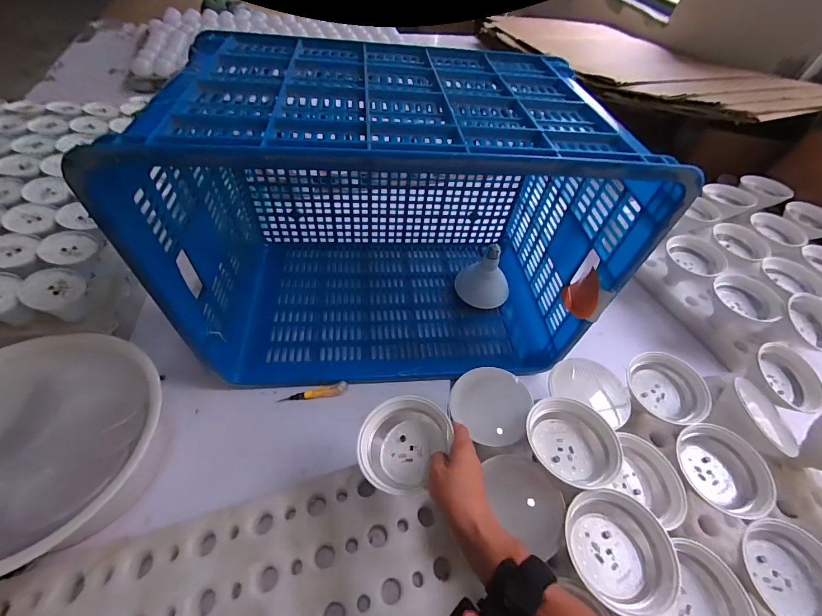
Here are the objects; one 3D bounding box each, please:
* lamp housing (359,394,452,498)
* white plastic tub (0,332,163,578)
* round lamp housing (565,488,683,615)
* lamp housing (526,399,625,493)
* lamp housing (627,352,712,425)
[{"bbox_3d":[-0.006,0.166,0.429,0.116,0.048,0.105,-18,45,-5],"label":"lamp housing"},{"bbox_3d":[-0.469,0.197,0.447,0.271,0.138,0.250,2,53,-2],"label":"white plastic tub"},{"bbox_3d":[0.225,0.267,0.386,0.108,0.040,0.112,-2,54,-5],"label":"round lamp housing"},{"bbox_3d":[0.205,0.176,0.453,0.105,0.045,0.113,-13,55,-13],"label":"lamp housing"},{"bbox_3d":[0.398,0.128,0.555,0.109,0.063,0.091,38,75,20],"label":"lamp housing"}]

